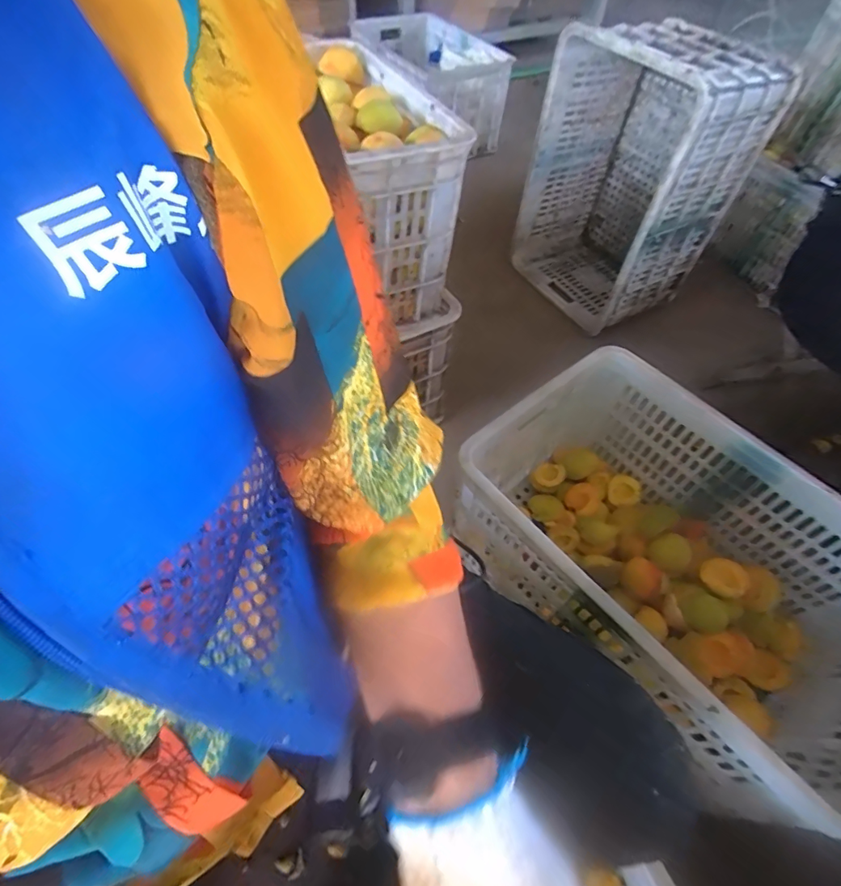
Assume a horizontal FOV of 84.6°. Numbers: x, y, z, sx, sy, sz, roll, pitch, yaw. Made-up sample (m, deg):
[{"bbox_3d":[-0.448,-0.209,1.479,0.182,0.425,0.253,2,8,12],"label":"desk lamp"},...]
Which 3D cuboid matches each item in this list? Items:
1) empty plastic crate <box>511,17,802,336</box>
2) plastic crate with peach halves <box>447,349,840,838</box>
[{"bbox_3d":[0.475,-0.584,1.047,0.311,0.511,0.359,-29,62,-20],"label":"empty plastic crate"},{"bbox_3d":[0.331,0.158,0.643,0.347,0.240,0.515,-33,64,-22],"label":"plastic crate with peach halves"}]

